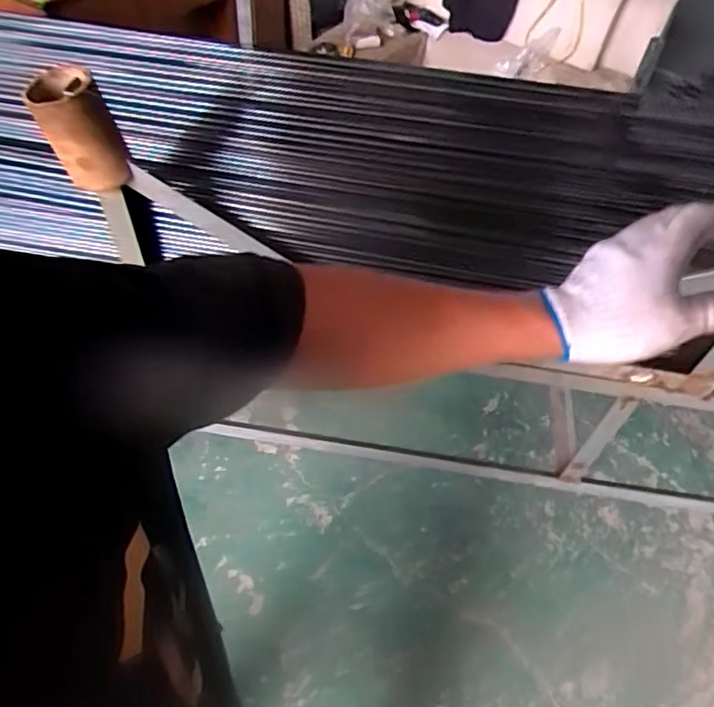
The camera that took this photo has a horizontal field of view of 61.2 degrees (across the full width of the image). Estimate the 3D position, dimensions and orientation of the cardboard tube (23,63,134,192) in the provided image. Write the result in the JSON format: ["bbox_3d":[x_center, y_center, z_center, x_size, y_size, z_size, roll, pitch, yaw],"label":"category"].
[{"bbox_3d":[-0.375,-0.298,0.811,0.106,0.147,0.085,-19,55,-18],"label":"cardboard tube"}]

